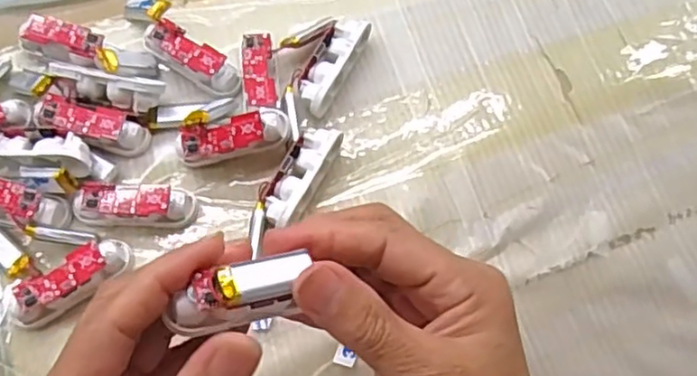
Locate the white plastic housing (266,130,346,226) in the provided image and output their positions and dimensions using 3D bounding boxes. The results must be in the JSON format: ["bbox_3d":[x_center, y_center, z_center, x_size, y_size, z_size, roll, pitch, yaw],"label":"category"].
[{"bbox_3d":[-0.026,-0.006,0.348,0.021,0.020,0.058,30,73,9],"label":"white plastic housing"}]

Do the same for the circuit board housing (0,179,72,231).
[{"bbox_3d":[-0.175,0.008,0.339,0.058,0.020,0.021,14,71,3],"label":"circuit board housing"}]

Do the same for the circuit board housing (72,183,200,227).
[{"bbox_3d":[-0.111,0.009,0.342,0.060,0.022,0.018,0,71,-2],"label":"circuit board housing"}]

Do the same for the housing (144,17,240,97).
[{"bbox_3d":[-0.087,-0.073,0.369,0.057,0.019,0.017,31,73,9],"label":"housing"}]

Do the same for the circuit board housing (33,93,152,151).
[{"bbox_3d":[-0.137,-0.034,0.353,0.058,0.016,0.021,16,71,-9],"label":"circuit board housing"}]

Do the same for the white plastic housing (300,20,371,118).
[{"bbox_3d":[-0.009,-0.068,0.372,0.017,0.020,0.060,27,72,8],"label":"white plastic housing"}]

